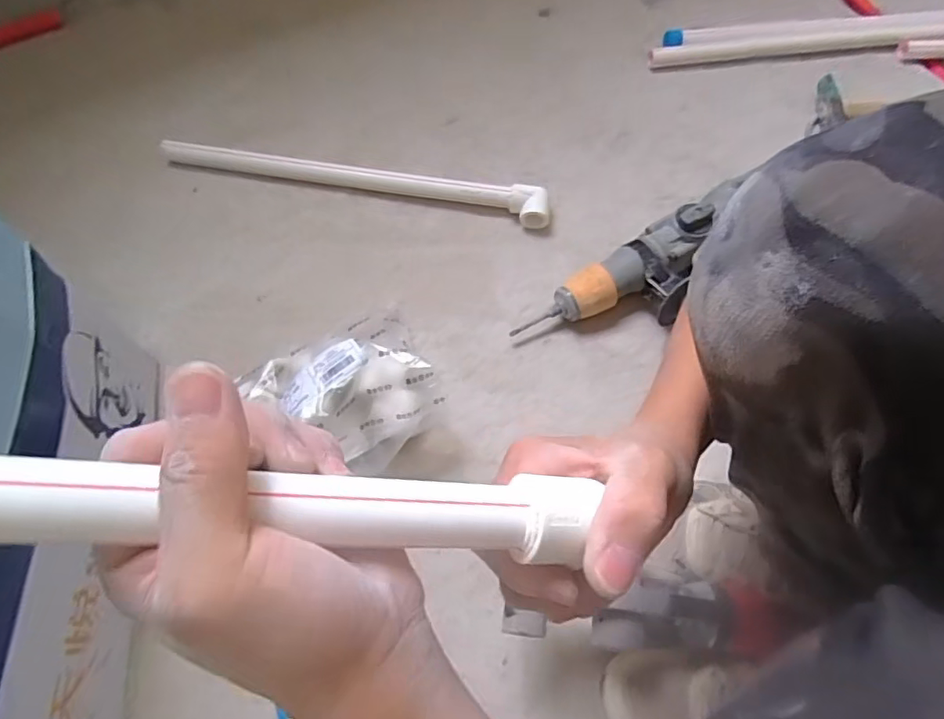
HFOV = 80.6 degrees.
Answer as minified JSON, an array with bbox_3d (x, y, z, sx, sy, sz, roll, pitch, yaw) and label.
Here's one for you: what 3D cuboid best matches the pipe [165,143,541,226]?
[{"bbox_3d":[-0.149,-0.235,0.726,0.506,0.037,0.041,10,66,2],"label":"pipe"}]

